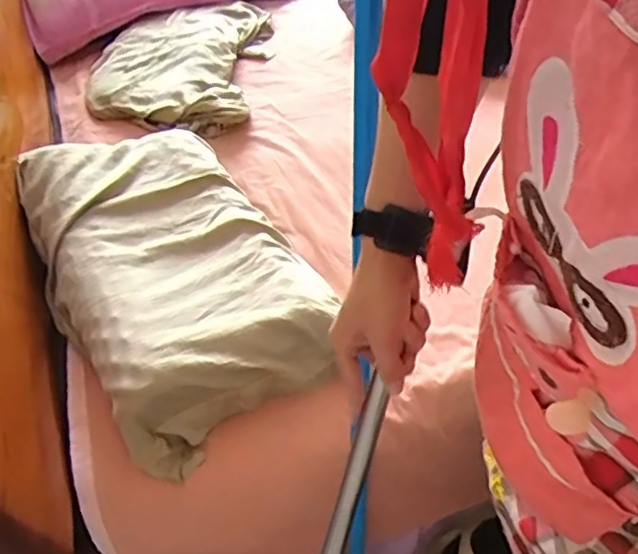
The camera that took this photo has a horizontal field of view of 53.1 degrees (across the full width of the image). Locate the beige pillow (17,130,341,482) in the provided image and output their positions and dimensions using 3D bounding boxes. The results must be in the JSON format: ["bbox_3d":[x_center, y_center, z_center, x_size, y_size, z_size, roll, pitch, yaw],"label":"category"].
[{"bbox_3d":[-0.230,-0.021,1.027,0.380,0.168,0.592,-28,52,-18],"label":"beige pillow"}]

